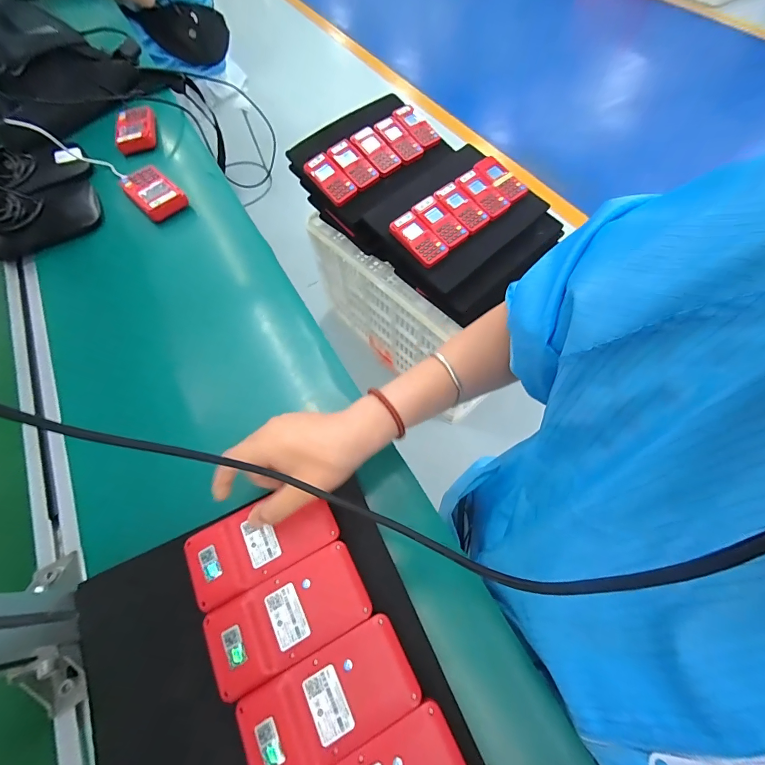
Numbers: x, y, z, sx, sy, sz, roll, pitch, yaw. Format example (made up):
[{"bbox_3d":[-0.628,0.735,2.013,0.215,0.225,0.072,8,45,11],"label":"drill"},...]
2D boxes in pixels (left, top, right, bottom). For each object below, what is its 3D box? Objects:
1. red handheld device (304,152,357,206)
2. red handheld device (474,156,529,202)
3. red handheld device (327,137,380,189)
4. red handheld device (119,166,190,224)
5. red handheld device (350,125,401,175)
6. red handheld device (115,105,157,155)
[{"bbox_3d":[-0.116,-0.452,0.818,0.063,0.024,0.125,-43,89,-7],"label":"red handheld device"},{"bbox_3d":[0.259,-0.449,0.805,0.062,0.012,0.126,-41,81,-18],"label":"red handheld device"},{"bbox_3d":[-0.069,-0.501,0.843,0.066,0.028,0.128,-40,84,-17],"label":"red handheld device"},{"bbox_3d":[-0.356,-0.294,0.564,0.108,0.027,0.060,40,70,21],"label":"red handheld device"},{"bbox_3d":[-0.017,-0.533,0.839,0.063,0.016,0.131,-41,85,-18],"label":"red handheld device"},{"bbox_3d":[-0.438,-0.455,0.654,0.067,0.027,0.117,-17,62,-6],"label":"red handheld device"}]

